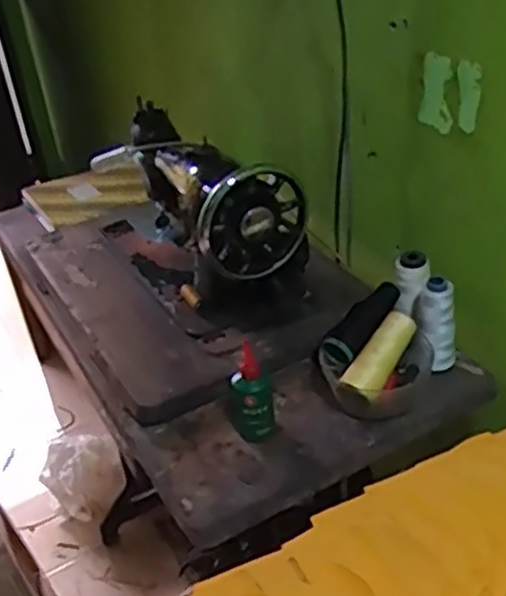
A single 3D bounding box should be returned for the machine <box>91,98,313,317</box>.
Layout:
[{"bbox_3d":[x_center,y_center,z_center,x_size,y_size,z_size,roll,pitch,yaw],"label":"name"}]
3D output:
[{"bbox_3d":[-0.075,-0.132,1.024,0.157,0.181,0.366,-21,36,-21],"label":"machine"}]

